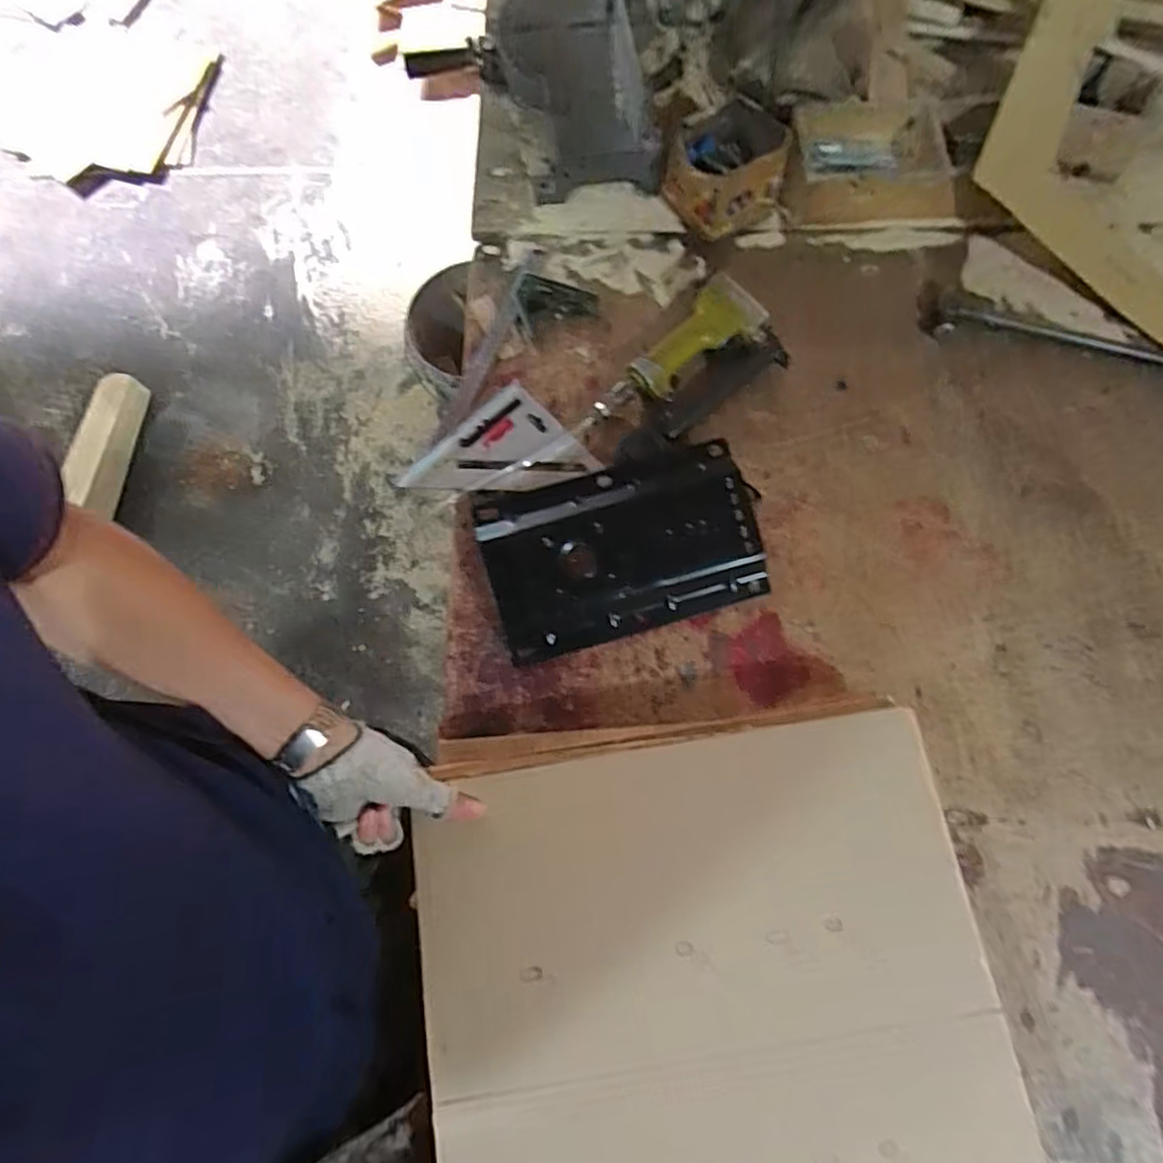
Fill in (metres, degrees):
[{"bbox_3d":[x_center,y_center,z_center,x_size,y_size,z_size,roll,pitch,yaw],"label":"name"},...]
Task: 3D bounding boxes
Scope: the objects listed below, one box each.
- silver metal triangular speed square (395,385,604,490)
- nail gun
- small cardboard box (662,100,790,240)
[{"bbox_3d":[-0.093,-0.124,0.697,0.171,0.021,0.144,-44,77,-10],"label":"silver metal triangular speed square"},{"bbox_3d":[0.123,-0.232,0.704,0.203,0.048,0.117,-42,77,-10],"label":"nail gun"},{"bbox_3d":[0.171,-0.501,0.773,0.139,0.076,0.138,7,74,4],"label":"small cardboard box"}]

